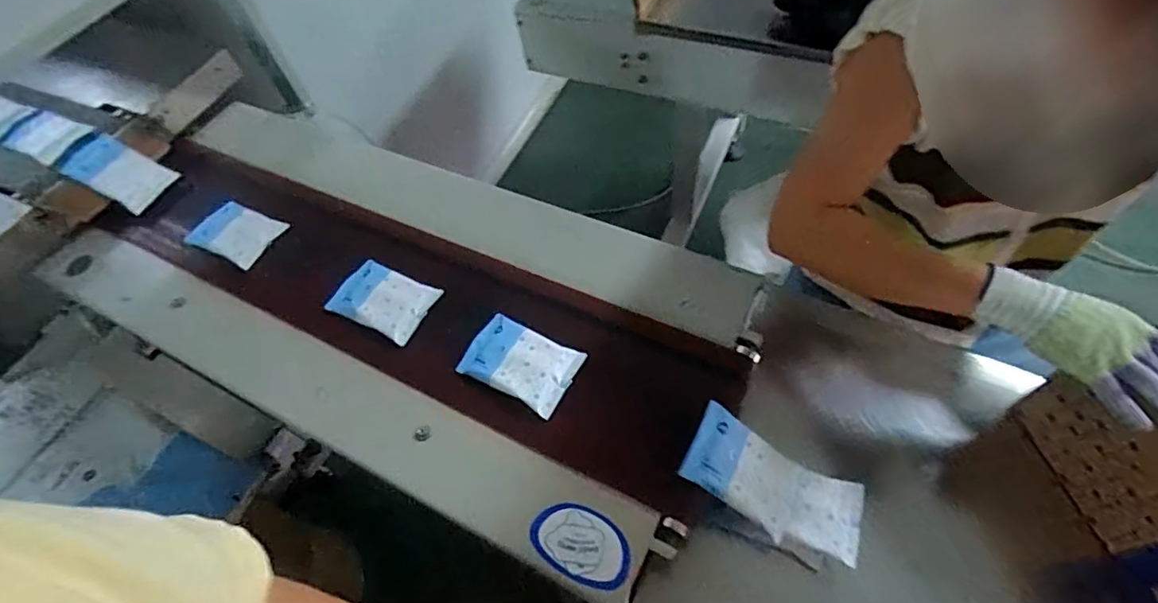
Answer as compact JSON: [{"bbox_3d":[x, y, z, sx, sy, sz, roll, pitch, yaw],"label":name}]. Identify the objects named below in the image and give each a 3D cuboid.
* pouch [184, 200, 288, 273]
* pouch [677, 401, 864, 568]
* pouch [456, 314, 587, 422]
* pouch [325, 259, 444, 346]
[{"bbox_3d":[-0.508,-0.103,0.819,0.135,0.013,0.083,22,63,17],"label":"pouch"},{"bbox_3d":[0.202,0.191,0.579,0.196,0.024,0.083,30,63,-3],"label":"pouch"},{"bbox_3d":[-0.071,0.071,0.655,0.133,0.020,0.084,25,63,18],"label":"pouch"},{"bbox_3d":[-0.256,-0.003,0.725,0.131,0.017,0.084,23,63,17],"label":"pouch"}]

